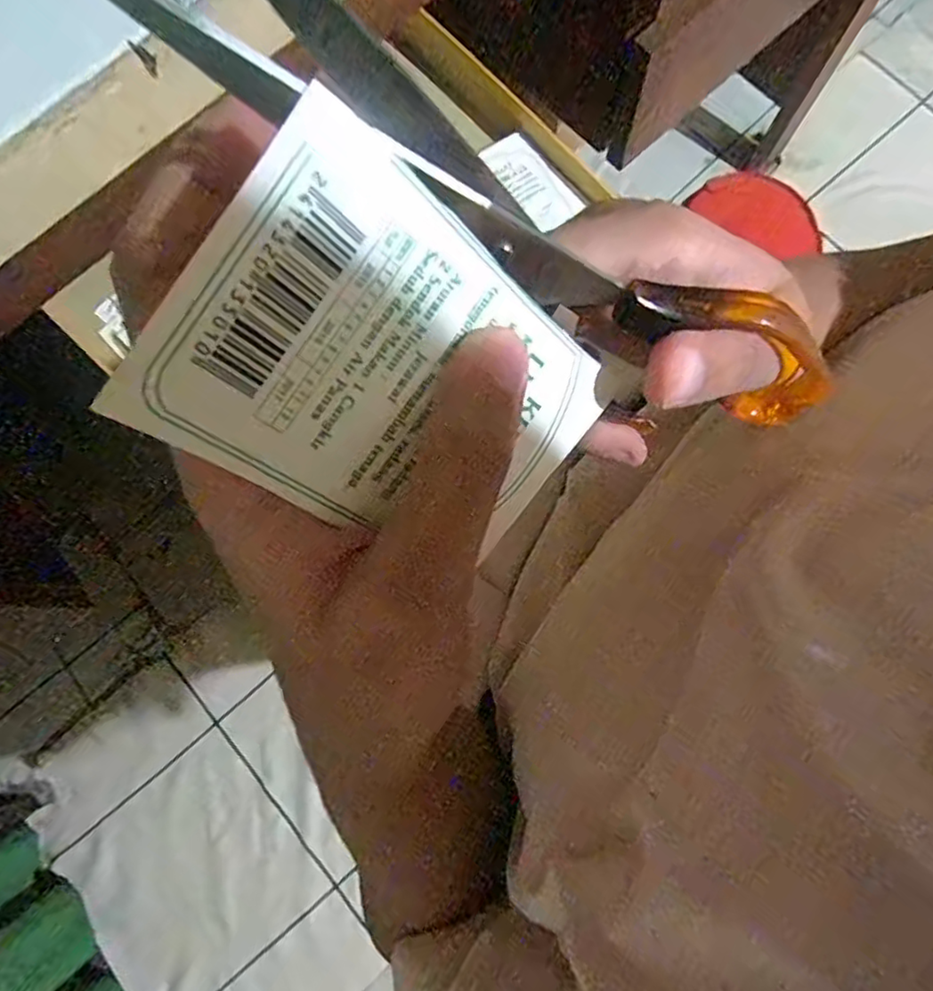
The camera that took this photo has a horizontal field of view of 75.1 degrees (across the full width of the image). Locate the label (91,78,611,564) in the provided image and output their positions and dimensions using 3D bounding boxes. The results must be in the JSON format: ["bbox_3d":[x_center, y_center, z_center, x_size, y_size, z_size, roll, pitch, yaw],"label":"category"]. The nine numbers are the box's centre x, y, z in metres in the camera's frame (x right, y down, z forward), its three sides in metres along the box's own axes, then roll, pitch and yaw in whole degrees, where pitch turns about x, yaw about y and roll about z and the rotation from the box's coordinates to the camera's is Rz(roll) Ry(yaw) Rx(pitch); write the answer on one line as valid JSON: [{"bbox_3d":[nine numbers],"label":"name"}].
[{"bbox_3d":[-0.010,-0.020,0.112,0.078,0.004,0.056,33,93,-37],"label":"label"}]

